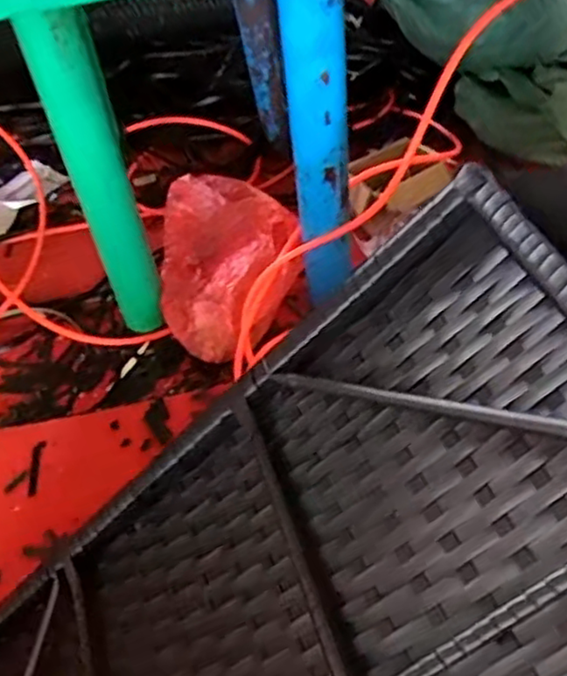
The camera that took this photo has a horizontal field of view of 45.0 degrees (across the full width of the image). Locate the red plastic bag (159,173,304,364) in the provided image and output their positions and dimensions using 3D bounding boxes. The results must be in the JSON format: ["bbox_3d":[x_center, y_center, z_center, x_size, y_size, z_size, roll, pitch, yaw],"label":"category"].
[{"bbox_3d":[-0.075,-0.095,0.900,0.184,0.115,0.247,-14,49,-6],"label":"red plastic bag"}]

